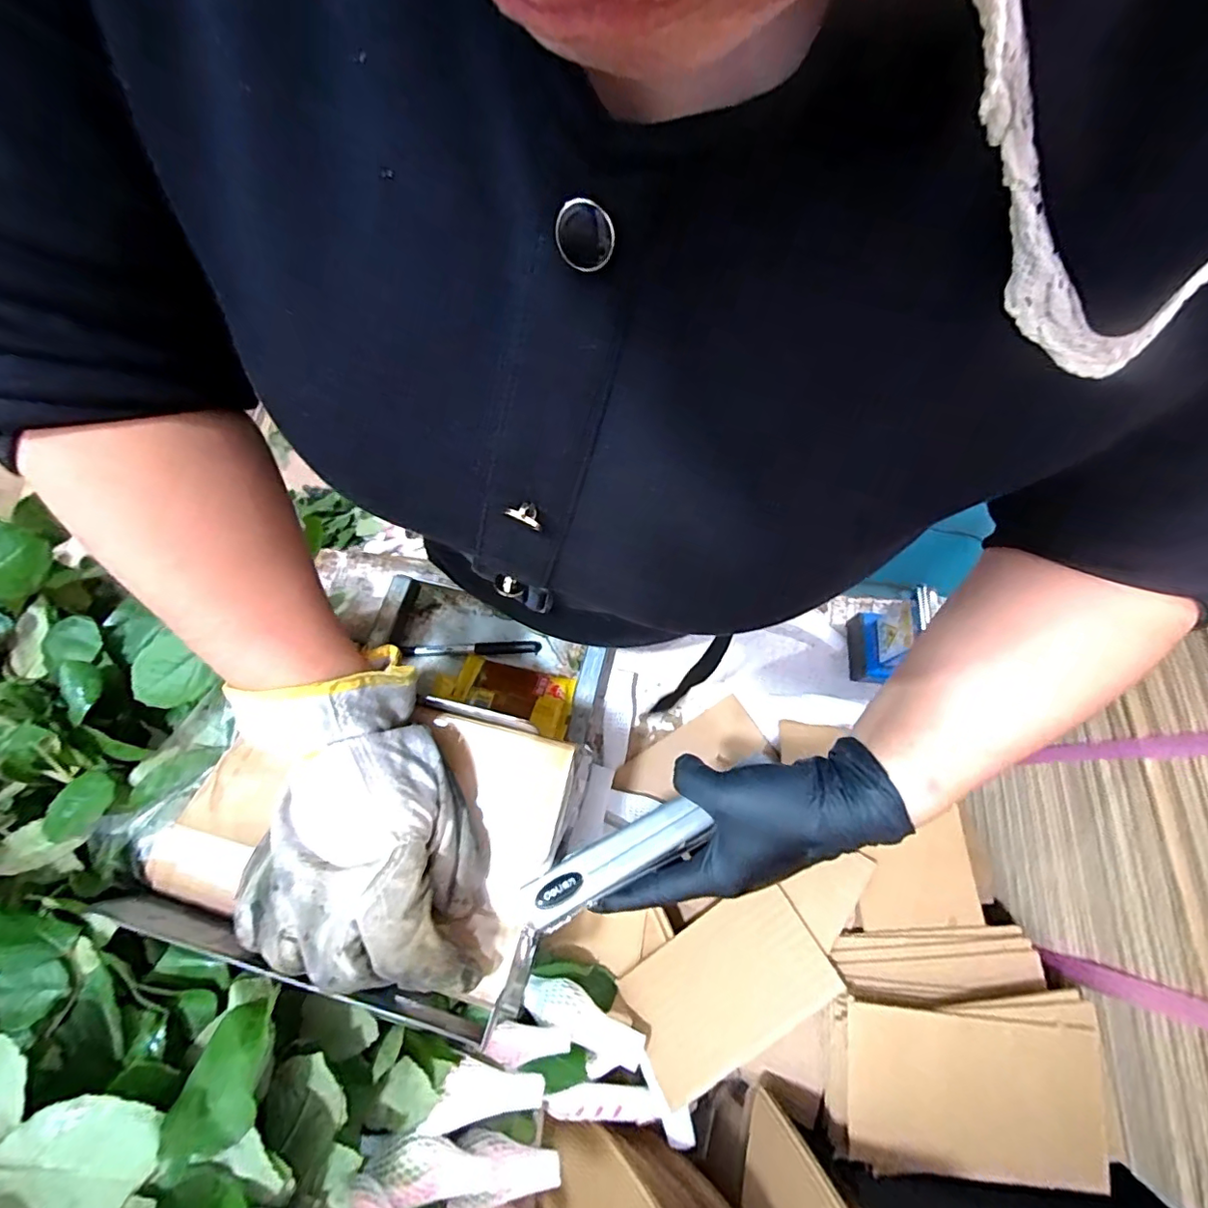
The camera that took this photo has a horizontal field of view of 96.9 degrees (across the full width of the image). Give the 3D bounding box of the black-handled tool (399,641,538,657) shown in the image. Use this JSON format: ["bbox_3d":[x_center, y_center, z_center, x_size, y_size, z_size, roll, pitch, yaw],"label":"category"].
[{"bbox_3d":[-0.125,0.042,0.510,0.127,0.010,0.013,-1,69,1],"label":"black-handled tool"}]

